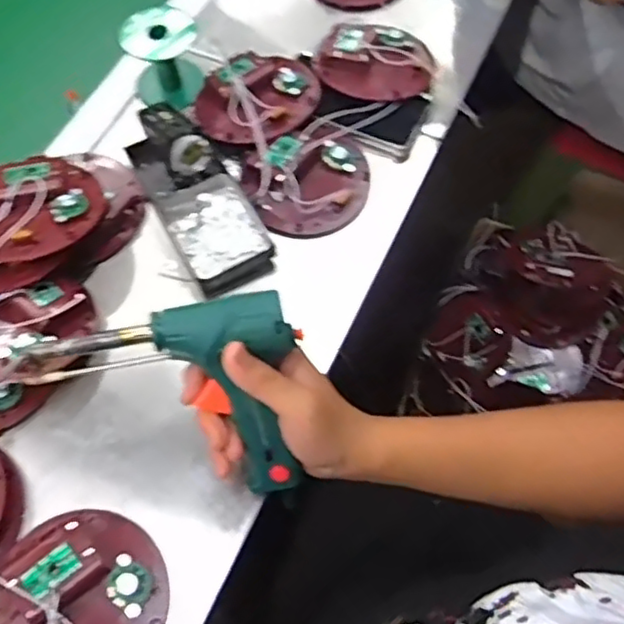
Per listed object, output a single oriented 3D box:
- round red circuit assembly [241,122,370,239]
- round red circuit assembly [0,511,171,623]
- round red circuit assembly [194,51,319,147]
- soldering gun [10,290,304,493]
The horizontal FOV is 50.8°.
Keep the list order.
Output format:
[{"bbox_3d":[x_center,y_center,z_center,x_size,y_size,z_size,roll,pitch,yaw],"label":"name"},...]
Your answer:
[{"bbox_3d":[-0.001,-0.124,0.608,0.120,0.032,0.102,-34,69,-16],"label":"round red circuit assembly"},{"bbox_3d":[-0.162,0.198,0.447,0.119,0.033,0.113,0,64,0],"label":"round red circuit assembly"},{"bbox_3d":[-0.052,-0.207,0.634,0.115,0.017,0.108,0,64,0],"label":"round red circuit assembly"},{"bbox_3d":[-0.098,0.061,0.445,0.174,0.138,0.027,-2,21,-2],"label":"soldering gun"}]

